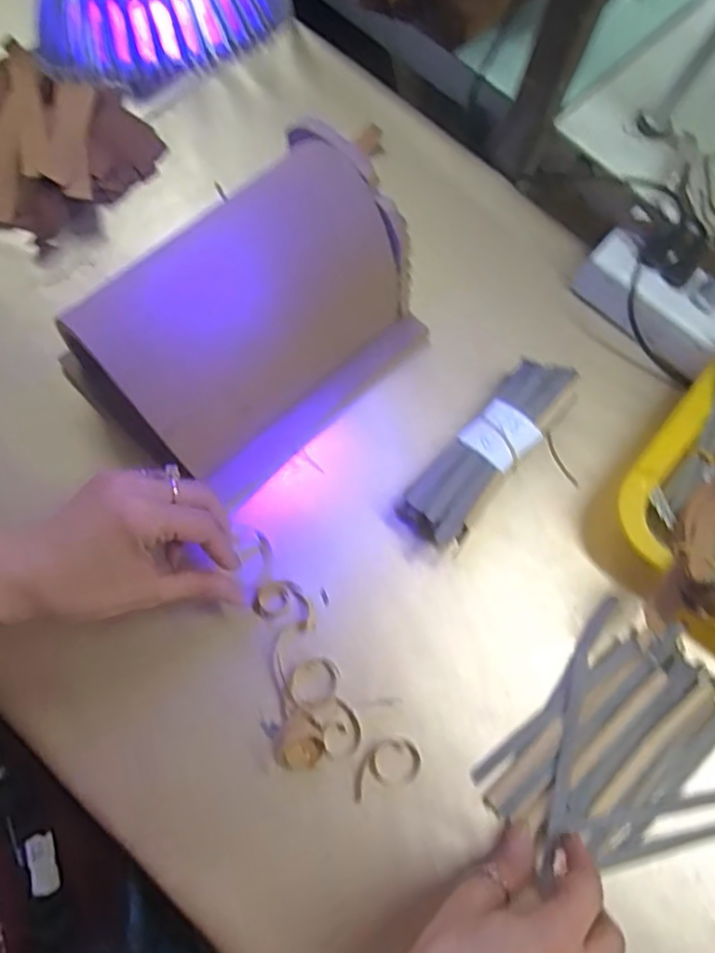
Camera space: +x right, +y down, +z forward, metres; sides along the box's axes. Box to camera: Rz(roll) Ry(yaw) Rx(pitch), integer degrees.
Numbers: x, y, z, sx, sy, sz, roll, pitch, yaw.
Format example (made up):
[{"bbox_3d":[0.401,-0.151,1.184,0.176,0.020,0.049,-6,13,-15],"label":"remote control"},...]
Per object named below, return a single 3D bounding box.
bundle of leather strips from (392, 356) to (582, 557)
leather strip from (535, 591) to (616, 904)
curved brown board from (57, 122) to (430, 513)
[{"bbox_3d":[0.091,-0.020,0.434,0.049,0.038,0.156,39,74,9],"label":"bundle of leather strips"},{"bbox_3d":[0.135,0.155,0.406,0.019,0.009,0.166,17,67,14],"label":"leather strip"},{"bbox_3d":[-0.059,-0.095,0.422,0.120,0.100,0.211,43,75,9],"label":"curved brown board"}]

